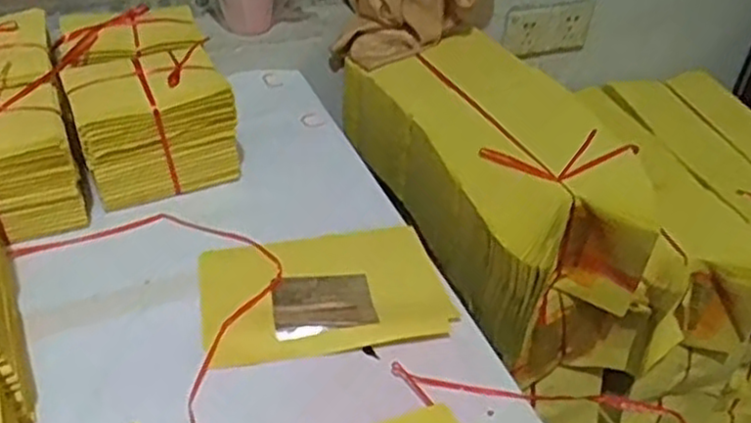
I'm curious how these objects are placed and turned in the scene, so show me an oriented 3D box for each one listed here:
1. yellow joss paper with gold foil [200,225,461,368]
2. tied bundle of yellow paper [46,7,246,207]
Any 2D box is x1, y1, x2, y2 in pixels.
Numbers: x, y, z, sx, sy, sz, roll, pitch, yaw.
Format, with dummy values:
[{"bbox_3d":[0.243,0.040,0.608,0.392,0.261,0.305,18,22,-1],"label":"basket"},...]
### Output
[{"bbox_3d":[-0.051,0.078,0.745,0.236,0.018,0.147,-5,39,-12],"label":"yellow joss paper with gold foil"},{"bbox_3d":[-0.277,-0.133,0.880,0.163,0.125,0.222,-14,42,-22],"label":"tied bundle of yellow paper"}]

